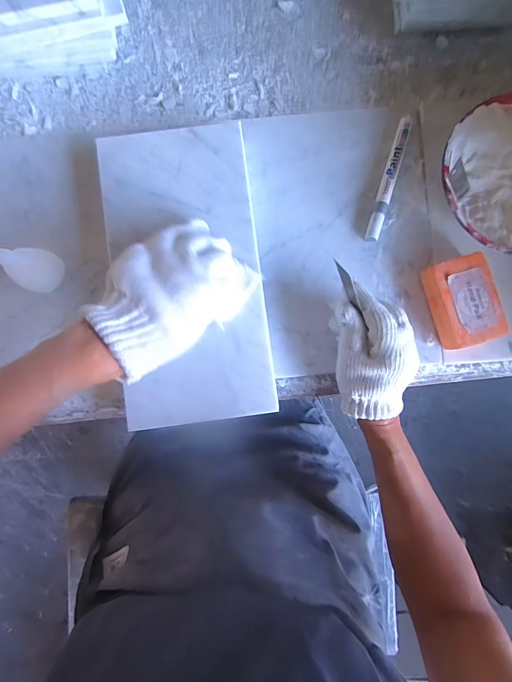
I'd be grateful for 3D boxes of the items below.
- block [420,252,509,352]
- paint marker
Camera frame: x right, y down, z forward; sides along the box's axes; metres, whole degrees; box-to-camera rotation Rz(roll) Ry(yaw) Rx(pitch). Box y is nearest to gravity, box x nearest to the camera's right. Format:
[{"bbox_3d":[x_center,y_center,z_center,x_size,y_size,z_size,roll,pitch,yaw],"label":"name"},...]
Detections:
[{"bbox_3d":[0.225,-0.042,0.361,0.060,0.031,0.093,-18,87,1],"label":"block"},{"bbox_3d":[0.149,-0.181,0.376,0.015,0.016,0.141,17,88,3],"label":"paint marker"}]

